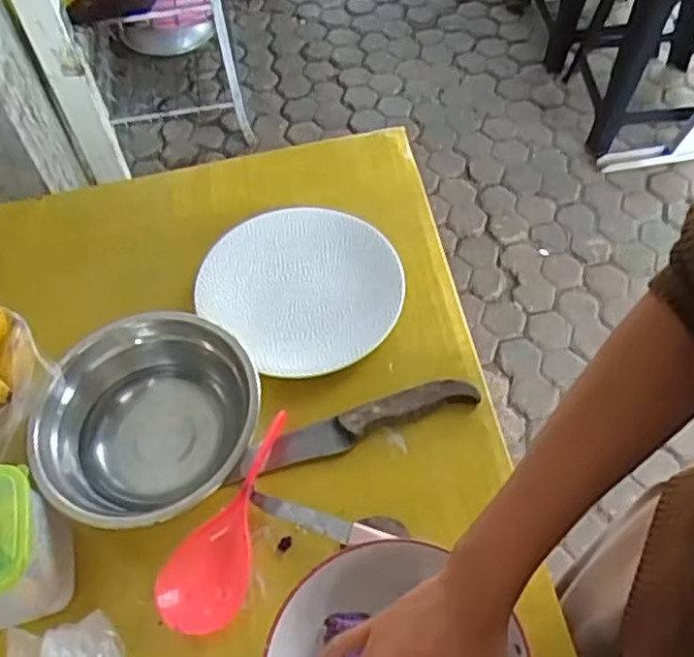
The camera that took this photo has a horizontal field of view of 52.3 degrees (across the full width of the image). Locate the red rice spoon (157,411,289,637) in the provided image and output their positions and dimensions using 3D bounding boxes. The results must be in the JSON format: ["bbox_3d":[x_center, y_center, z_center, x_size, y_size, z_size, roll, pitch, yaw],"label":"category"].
[{"bbox_3d":[-0.100,0.151,0.582,0.063,0.036,0.187,10,58,11],"label":"red rice spoon"}]

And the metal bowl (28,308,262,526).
[{"bbox_3d":[-0.165,0.079,0.604,0.161,0.084,0.188,2,57,6],"label":"metal bowl"}]

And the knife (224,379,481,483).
[{"bbox_3d":[0.005,0.087,0.627,0.227,0.016,0.031,-17,57,-6],"label":"knife"}]

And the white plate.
[{"bbox_3d":[-0.042,-0.049,0.707,0.193,0.030,0.189,-2,57,3],"label":"white plate"}]

